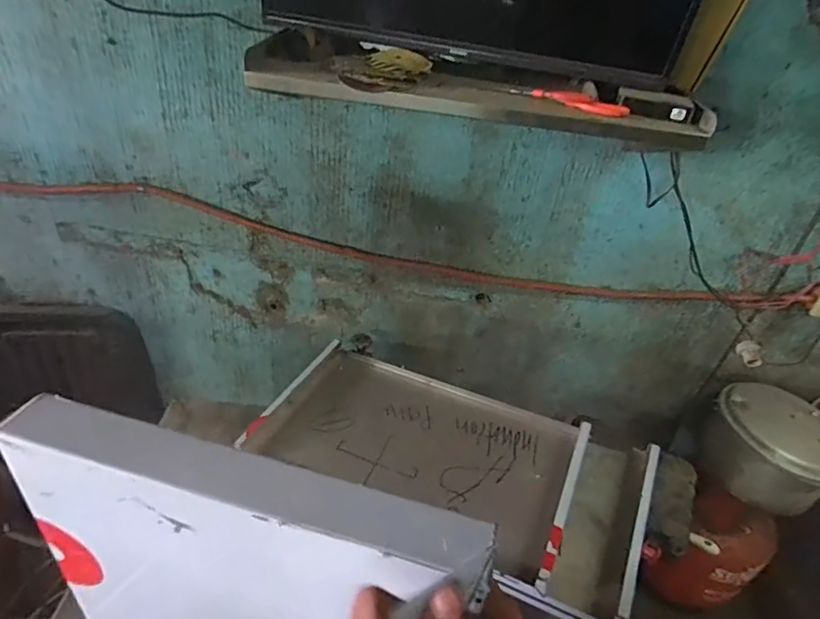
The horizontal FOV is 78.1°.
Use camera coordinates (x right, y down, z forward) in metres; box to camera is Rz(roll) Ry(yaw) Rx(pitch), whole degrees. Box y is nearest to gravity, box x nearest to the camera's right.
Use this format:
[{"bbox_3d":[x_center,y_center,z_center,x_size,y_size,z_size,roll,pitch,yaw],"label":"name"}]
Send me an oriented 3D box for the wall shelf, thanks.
[{"bbox_3d":[0.120,-0.379,0.861,0.753,0.057,0.214,11,41,5],"label":"wall shelf"}]

